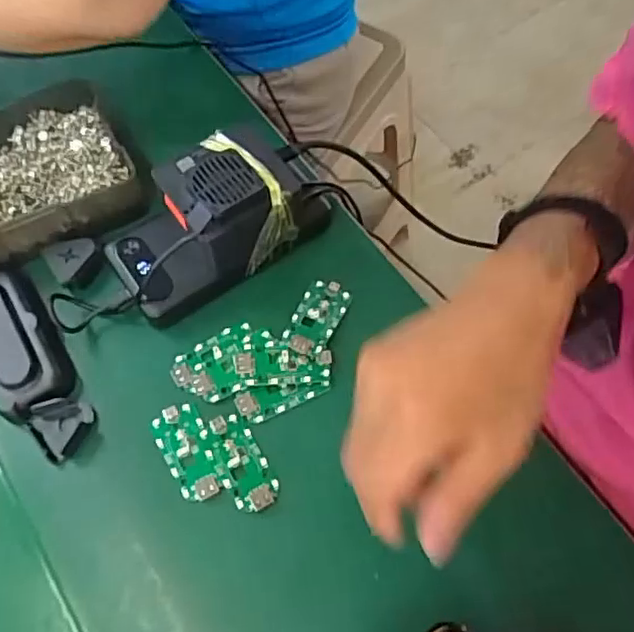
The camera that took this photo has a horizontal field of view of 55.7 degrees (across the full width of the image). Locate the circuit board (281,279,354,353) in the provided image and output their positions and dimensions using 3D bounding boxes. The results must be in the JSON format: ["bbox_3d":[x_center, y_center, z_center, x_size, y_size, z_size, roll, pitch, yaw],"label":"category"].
[{"bbox_3d":[0.000,-0.001,0.420,0.032,0.007,0.059,23,69,12],"label":"circuit board"}]

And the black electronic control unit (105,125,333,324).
[{"bbox_3d":[-0.067,-0.069,0.411,0.152,0.078,0.074,-32,69,-12],"label":"black electronic control unit"}]

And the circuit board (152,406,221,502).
[{"bbox_3d":[-0.082,0.086,0.382,0.031,0.004,0.063,-30,68,-11],"label":"circuit board"}]

